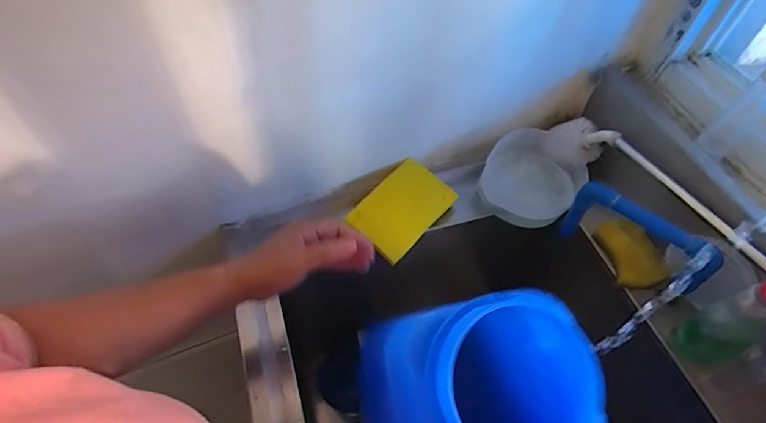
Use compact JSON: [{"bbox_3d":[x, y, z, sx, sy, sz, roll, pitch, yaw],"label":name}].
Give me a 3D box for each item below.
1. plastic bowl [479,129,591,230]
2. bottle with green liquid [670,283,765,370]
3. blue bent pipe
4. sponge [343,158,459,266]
[{"bbox_3d":[0.234,-0.053,0.724,0.149,0.056,0.151,1,54,-2],"label":"plastic bowl"},{"bbox_3d":[0.413,0.122,0.529,0.058,0.171,0.056,-26,59,-20],"label":"bottle with green liquid"},{"bbox_3d":[0.336,0.036,0.606,0.183,0.101,0.028,36,60,21],"label":"blue bent pipe"},{"bbox_3d":[0.030,-0.005,0.667,0.096,0.013,0.144,44,73,6],"label":"sponge"}]

